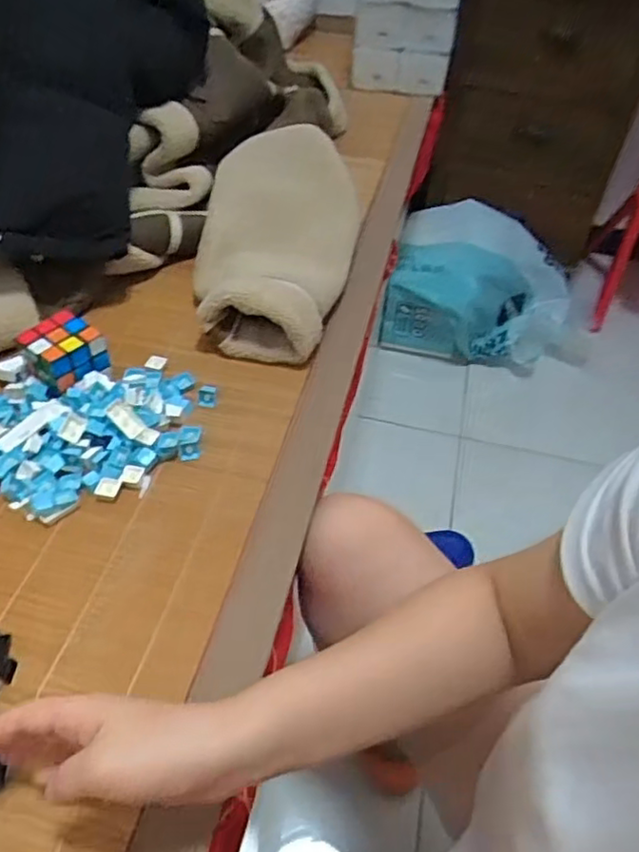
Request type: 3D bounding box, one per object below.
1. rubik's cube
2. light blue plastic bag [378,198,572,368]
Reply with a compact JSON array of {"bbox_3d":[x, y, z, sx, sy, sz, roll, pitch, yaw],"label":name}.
[{"bbox_3d":[-0.247,-0.068,0.621,0.065,0.059,0.062,34,53,25],"label":"rubik's cube"},{"bbox_3d":[0.367,-0.315,1.416,0.414,0.193,0.324,9,47,4],"label":"light blue plastic bag"}]

